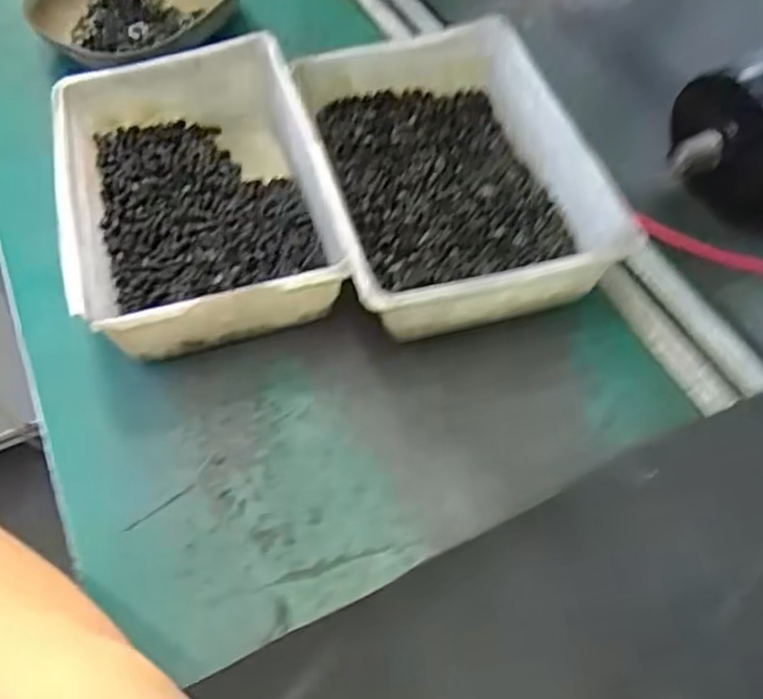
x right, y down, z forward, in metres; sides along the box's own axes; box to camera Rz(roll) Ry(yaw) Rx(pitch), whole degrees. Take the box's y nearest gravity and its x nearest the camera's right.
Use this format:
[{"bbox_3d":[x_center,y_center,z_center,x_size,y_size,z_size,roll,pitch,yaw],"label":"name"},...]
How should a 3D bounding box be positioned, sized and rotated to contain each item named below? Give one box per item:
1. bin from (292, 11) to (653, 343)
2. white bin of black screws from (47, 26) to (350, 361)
[{"bbox_3d":[0.040,-0.096,0.406,0.145,0.057,0.200,-13,57,-7],"label":"bin"},{"bbox_3d":[-0.106,-0.087,0.408,0.139,0.055,0.201,-15,57,-8],"label":"white bin of black screws"}]

